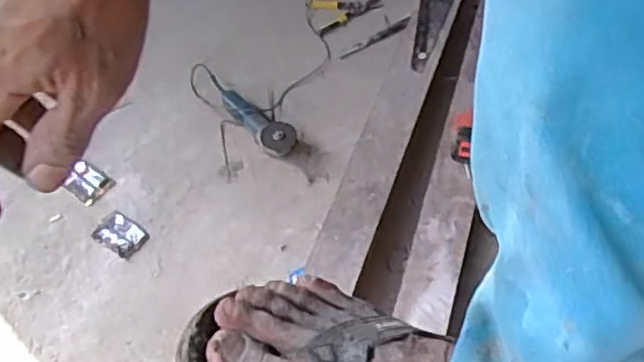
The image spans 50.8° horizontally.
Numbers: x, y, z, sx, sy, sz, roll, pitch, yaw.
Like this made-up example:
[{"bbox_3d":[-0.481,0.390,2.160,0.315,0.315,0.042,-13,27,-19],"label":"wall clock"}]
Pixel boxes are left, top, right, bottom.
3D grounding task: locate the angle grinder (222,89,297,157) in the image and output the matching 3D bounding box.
[{"bbox_3d":[-0.175,-0.157,1.834,0.083,0.076,0.261,-40,63,-22],"label":"angle grinder"}]

